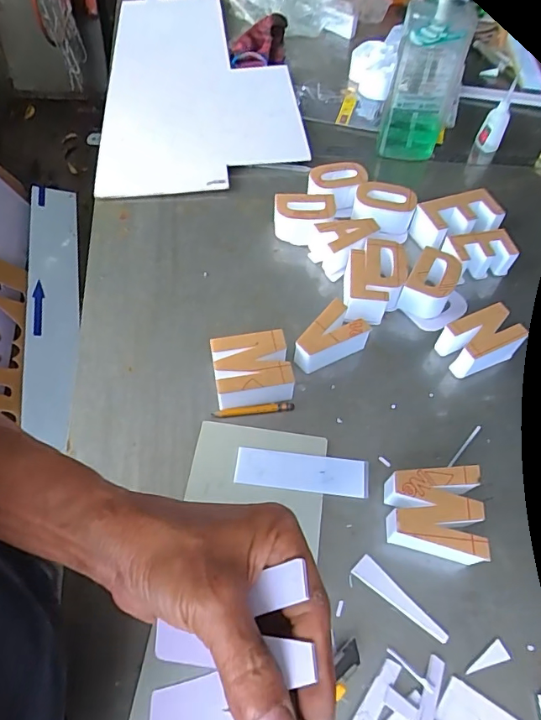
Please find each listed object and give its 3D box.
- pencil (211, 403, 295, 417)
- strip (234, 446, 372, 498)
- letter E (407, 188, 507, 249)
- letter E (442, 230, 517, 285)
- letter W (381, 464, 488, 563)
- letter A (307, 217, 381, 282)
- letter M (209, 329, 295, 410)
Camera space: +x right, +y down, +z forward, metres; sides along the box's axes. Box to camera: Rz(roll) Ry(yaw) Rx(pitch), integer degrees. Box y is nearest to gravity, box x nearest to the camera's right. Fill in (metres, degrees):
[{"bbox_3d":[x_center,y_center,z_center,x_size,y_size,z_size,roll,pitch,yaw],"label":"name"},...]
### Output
[{"bbox_3d":[-0.019,0.056,0.528,0.090,0.006,0.008,-5,58,-6],"label":"pencil"},{"bbox_3d":[0.033,0.116,0.491,0.136,0.004,0.040,7,57,1],"label":"strip"},{"bbox_3d":[0.264,-0.194,0.679,0.131,0.051,0.076,-18,60,-14],"label":"letter E"},{"bbox_3d":[0.286,-0.144,0.643,0.098,0.040,0.050,-7,58,-7],"label":"letter E"},{"bbox_3d":[0.155,0.146,0.455,0.089,0.046,0.082,7,57,2],"label":"letter W"},{"bbox_3d":[0.102,-0.161,0.649,0.083,0.050,0.064,-28,63,-19],"label":"letter A"},{"bbox_3d":[-0.021,0.012,0.533,0.081,0.044,0.072,-7,58,-7],"label":"letter M"}]

